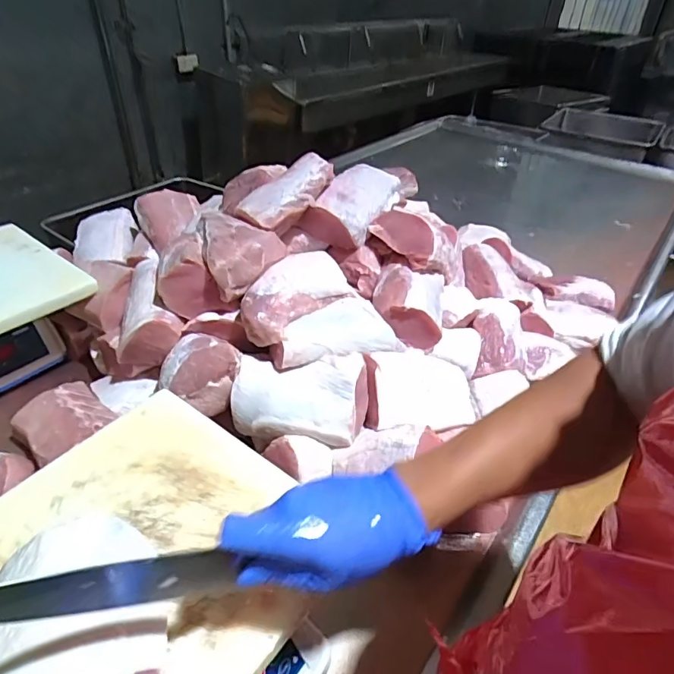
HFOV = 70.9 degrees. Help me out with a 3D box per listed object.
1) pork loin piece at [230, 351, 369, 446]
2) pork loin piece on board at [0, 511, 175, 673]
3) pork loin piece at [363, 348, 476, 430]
[{"bbox_3d":[-0.050,0.087,0.668,0.178,0.070,0.117,3,72,6],"label":"pork loin piece"},{"bbox_3d":[-0.192,0.210,0.347,0.123,0.067,0.149,-10,39,-15],"label":"pork loin piece on board"},{"bbox_3d":[0.112,0.076,0.701,0.170,0.065,0.138,6,54,-23],"label":"pork loin piece"}]

